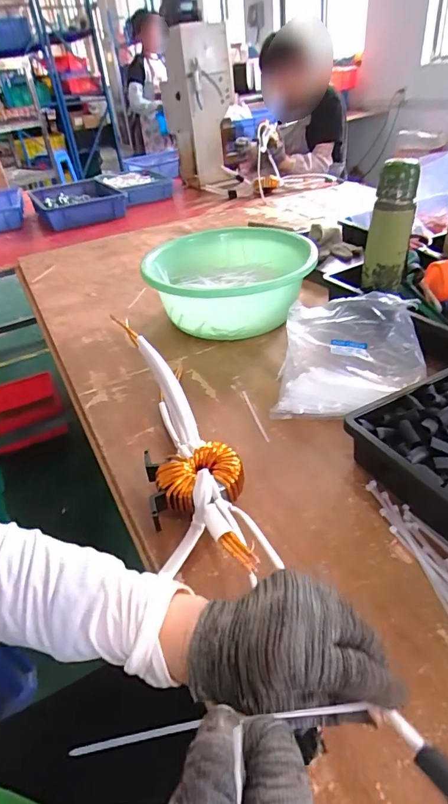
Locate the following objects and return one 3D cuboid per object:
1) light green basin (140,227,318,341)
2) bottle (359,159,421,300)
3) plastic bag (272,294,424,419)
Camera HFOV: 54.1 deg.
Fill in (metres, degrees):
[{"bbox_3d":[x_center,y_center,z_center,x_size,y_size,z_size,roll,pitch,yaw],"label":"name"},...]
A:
[{"bbox_3d":[0.011,-0.223,0.835,0.294,0.129,0.310,-5,36,3],"label":"light green basin"},{"bbox_3d":[0.277,-0.290,0.733,0.067,0.191,0.056,9,39,21],"label":"bottle"},{"bbox_3d":[0.186,-0.069,0.648,0.201,0.085,0.226,6,38,15],"label":"plastic bag"}]

